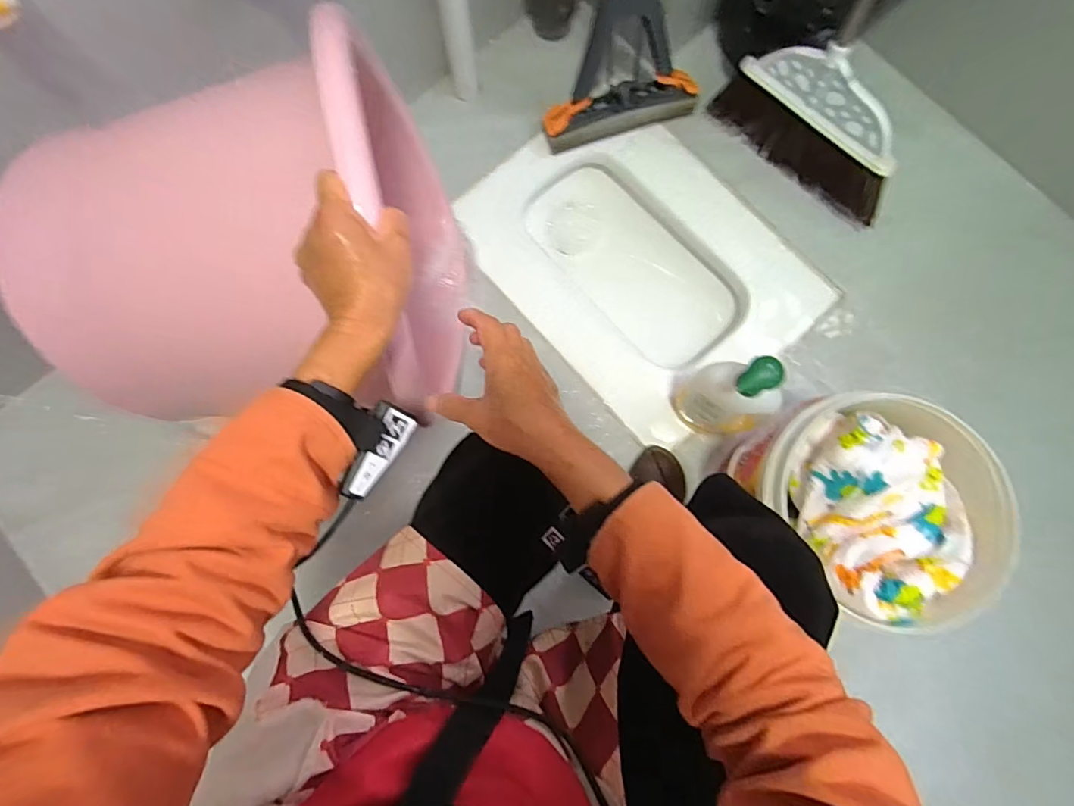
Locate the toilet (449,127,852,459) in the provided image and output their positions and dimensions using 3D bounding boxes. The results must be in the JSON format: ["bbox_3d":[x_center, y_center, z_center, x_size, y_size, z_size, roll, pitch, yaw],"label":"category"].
[{"bbox_3d":[0.179,-0.266,0.916,0.447,0.123,0.598,-41,88,-6],"label":"toilet"}]

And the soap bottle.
[{"bbox_3d":[0.269,-0.003,0.716,0.095,0.258,0.091,0,84,-3],"label":"soap bottle"}]

